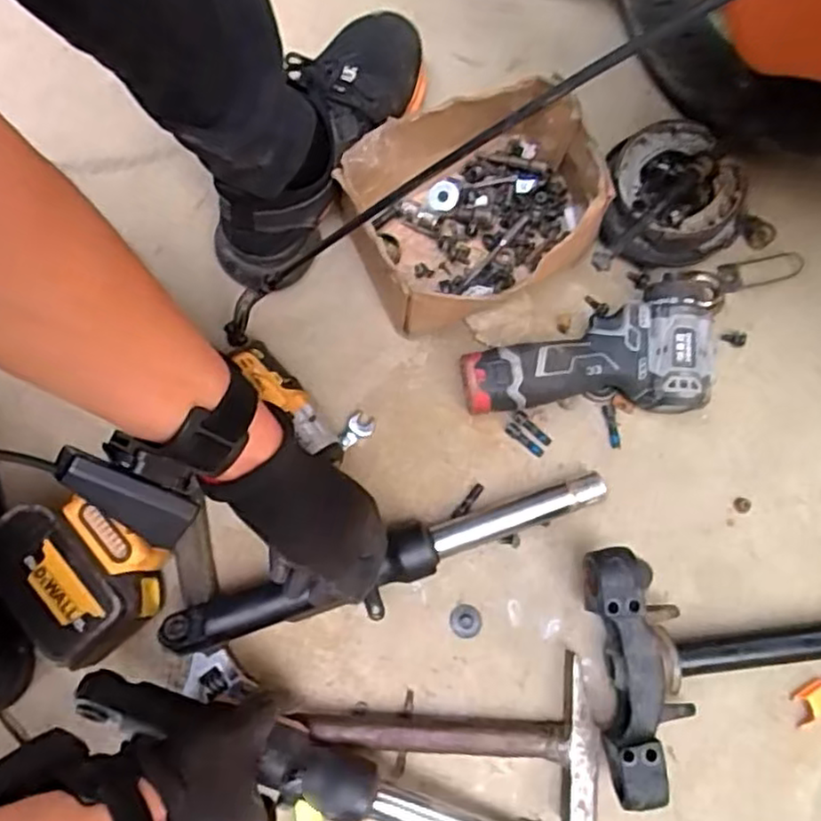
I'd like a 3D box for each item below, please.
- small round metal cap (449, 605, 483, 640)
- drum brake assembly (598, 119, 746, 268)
[{"bbox_3d":[0.044,0.168,0.549,0.025,0.005,0.025,0,77,2],"label":"small round metal cap"},{"bbox_3d":[0.224,-0.182,0.594,0.115,0.062,0.118,7,78,3],"label":"drum brake assembly"}]

